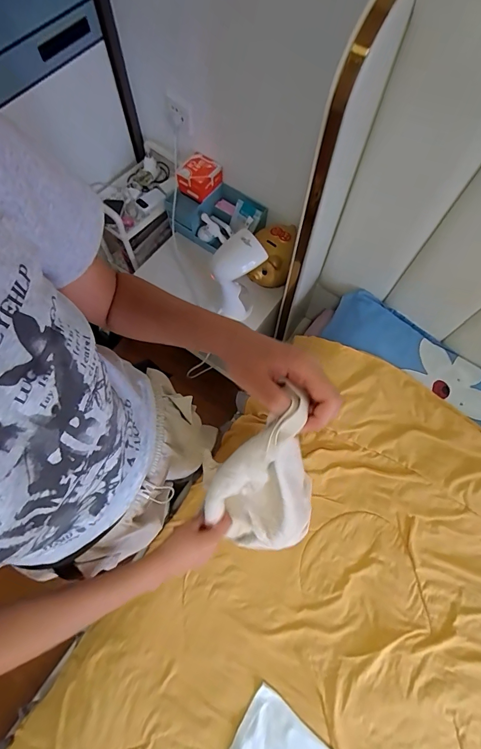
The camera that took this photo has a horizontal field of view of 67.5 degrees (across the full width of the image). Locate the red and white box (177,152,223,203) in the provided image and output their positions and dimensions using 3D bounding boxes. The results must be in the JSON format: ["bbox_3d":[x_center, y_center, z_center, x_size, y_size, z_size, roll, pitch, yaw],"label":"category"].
[{"bbox_3d":[-0.135,-0.642,1.174,0.121,0.076,0.113,29,71,9],"label":"red and white box"}]

